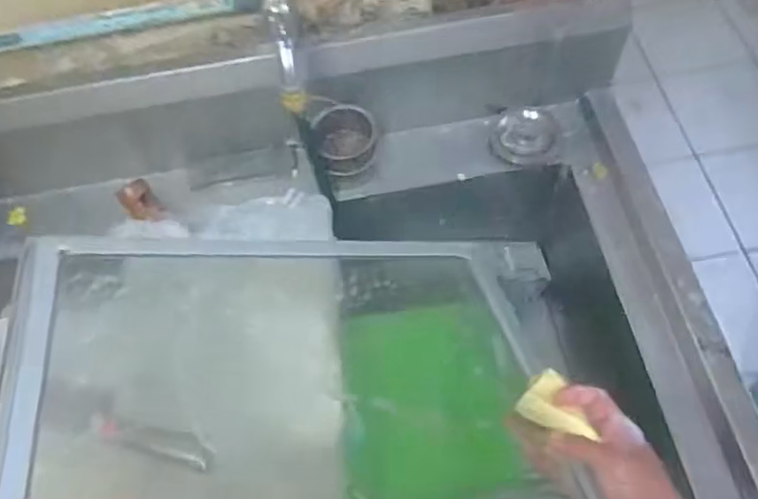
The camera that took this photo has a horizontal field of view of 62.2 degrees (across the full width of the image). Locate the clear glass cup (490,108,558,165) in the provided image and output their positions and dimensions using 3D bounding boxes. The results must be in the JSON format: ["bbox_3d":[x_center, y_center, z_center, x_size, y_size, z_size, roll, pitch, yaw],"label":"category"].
[{"bbox_3d":[0.174,-0.138,0.755,0.078,0.035,0.069,10,62,10],"label":"clear glass cup"}]

